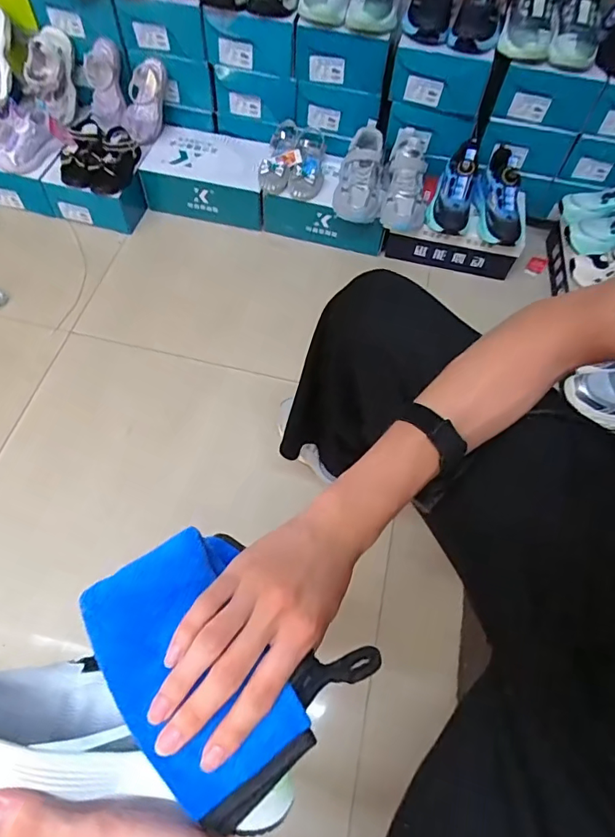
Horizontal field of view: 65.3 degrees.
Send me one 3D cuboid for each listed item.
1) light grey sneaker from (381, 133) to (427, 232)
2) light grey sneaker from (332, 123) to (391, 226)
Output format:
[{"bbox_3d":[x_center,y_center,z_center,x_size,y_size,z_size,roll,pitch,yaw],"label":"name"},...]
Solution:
[{"bbox_3d":[0.237,-0.563,1.142,0.103,0.139,0.204,7,62,1],"label":"light grey sneaker"},{"bbox_3d":[0.134,-0.573,1.145,0.118,0.075,0.225,10,76,3],"label":"light grey sneaker"}]

